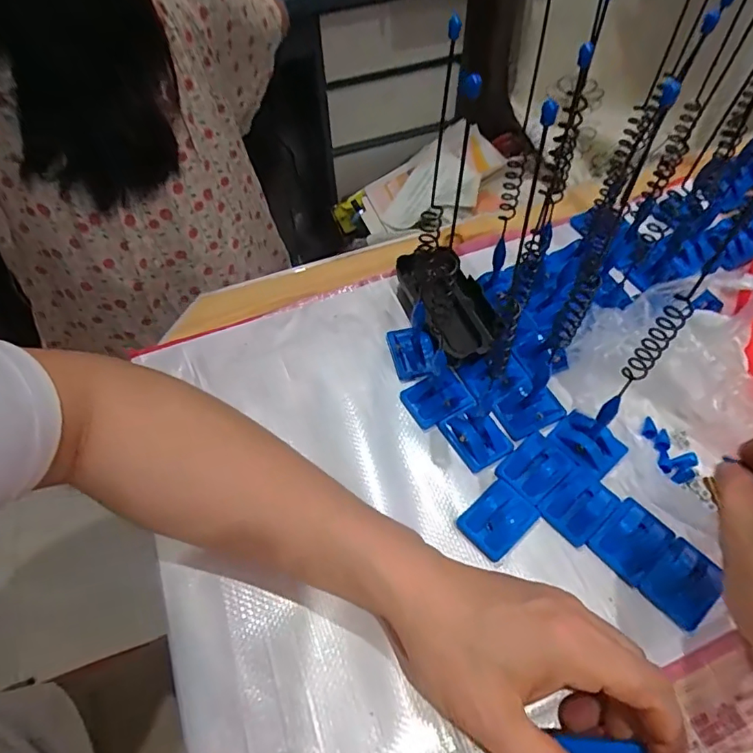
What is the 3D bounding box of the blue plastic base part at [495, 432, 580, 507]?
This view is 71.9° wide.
[{"bbox_3d":[0.105,0.057,0.336,0.045,0.008,0.035,-34,62,-19],"label":"blue plastic base part"}]

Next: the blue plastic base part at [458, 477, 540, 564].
[{"bbox_3d":[0.076,0.086,0.319,0.044,0.009,0.033,-38,63,-21],"label":"blue plastic base part"}]

